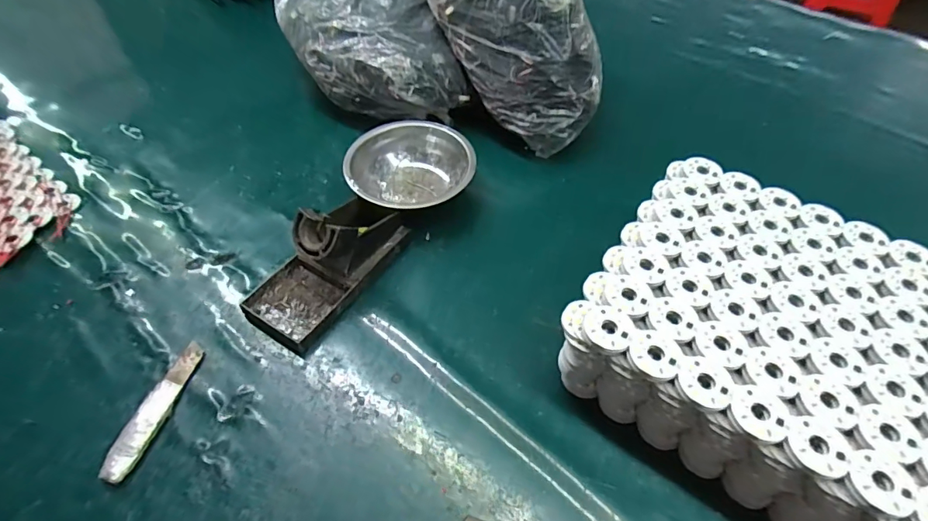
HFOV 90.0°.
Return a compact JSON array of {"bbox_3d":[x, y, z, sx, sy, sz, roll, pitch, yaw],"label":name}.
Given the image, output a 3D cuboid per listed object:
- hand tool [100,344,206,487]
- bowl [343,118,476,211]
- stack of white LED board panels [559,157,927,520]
[{"bbox_3d":[-0.224,0.106,0.338,0.020,0.010,0.103,11,51,7],"label":"hand tool"},{"bbox_3d":[-0.054,-0.096,0.490,0.124,0.044,0.124,1,50,-1],"label":"bowl"},{"bbox_3d":[0.212,0.054,0.344,0.220,0.096,0.208,30,55,21],"label":"stack of white LED board panels"}]

